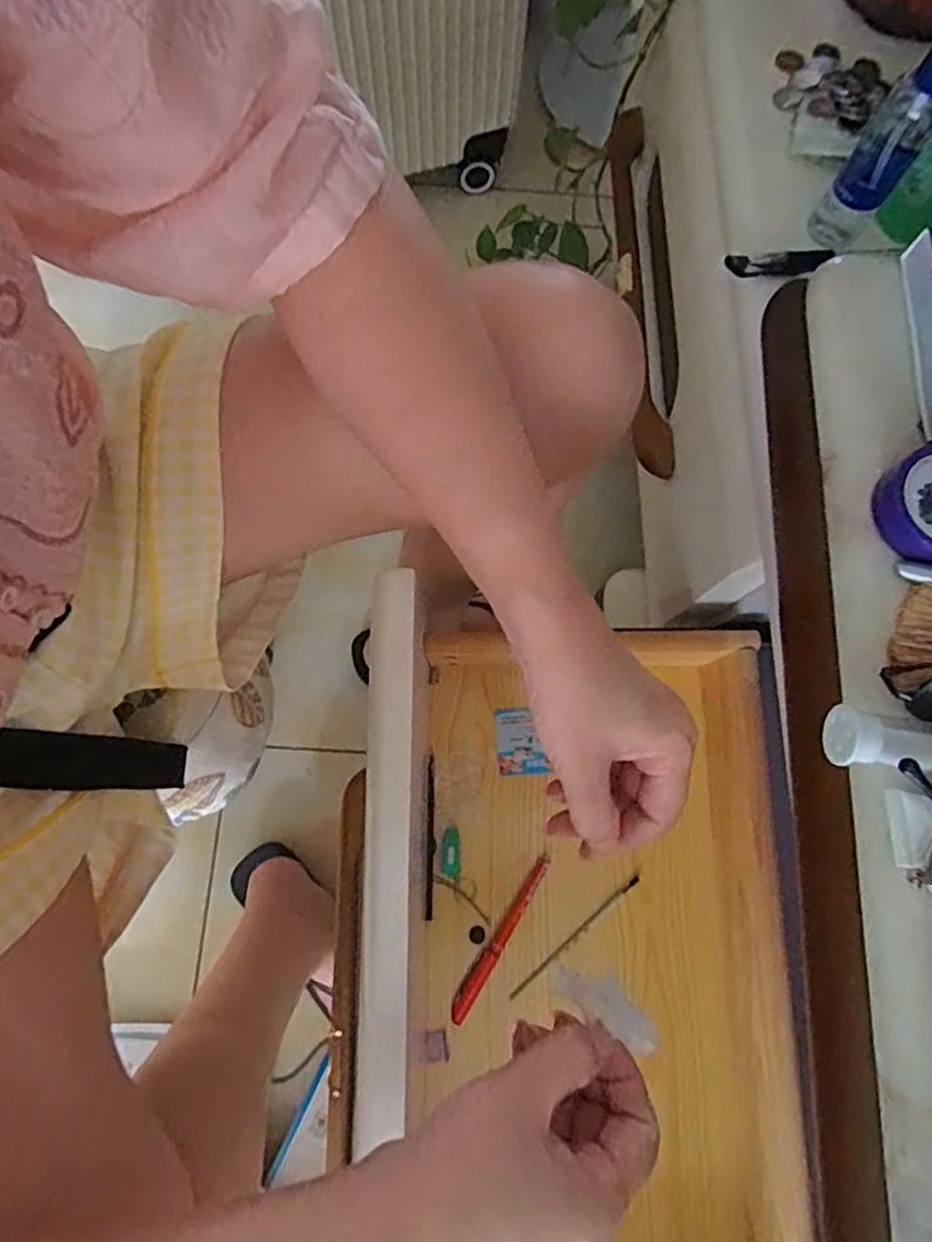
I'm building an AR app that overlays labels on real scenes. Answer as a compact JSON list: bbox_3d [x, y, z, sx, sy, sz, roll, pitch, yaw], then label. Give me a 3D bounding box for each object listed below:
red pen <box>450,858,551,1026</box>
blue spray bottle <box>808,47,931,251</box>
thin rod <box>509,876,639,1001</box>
[{"bbox_3d":[0.027,0.242,0.495,0.012,0.012,0.131,32,78,6],"label":"red pen"},{"bbox_3d":[0.243,-0.276,0.358,0.032,0.114,0.038,31,78,6],"label":"blue spray bottle"},{"bbox_3d":[0.084,0.242,0.496,0.130,0.008,0.005,-39,81,-10],"label":"thin rod"}]

